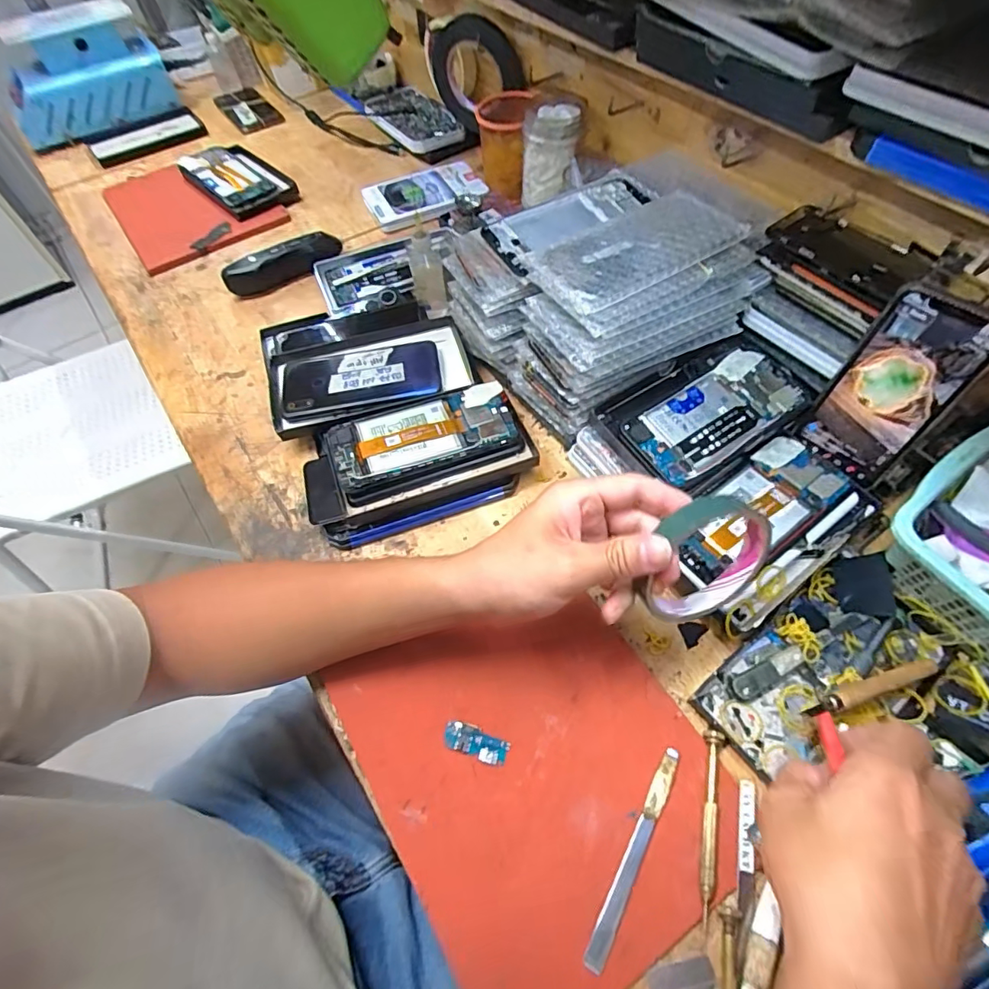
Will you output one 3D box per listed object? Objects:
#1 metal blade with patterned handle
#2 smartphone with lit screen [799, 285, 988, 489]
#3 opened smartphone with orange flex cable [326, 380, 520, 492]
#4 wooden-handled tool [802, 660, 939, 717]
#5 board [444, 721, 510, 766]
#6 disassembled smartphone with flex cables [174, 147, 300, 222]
[{"bbox_3d":[0.086,0.219,0.315,0.012,0.004,0.127,26,63,17],"label":"metal blade with patterned handle"},{"bbox_3d":[0.306,-0.079,0.396,0.072,0.138,0.006,40,47,24],"label":"smartphone with lit screen"},{"bbox_3d":[-0.062,-0.056,0.458,0.164,0.007,0.070,-18,62,-12],"label":"opened smartphone with orange flex cable"},{"bbox_3d":[0.251,0.127,0.339,0.122,0.008,0.012,-7,57,-21],"label":"wooden-handled tool"},{"bbox_3d":[-0.013,0.168,0.349,0.044,0.004,0.020,17,61,13],"label":"board"},{"bbox_3d":[-0.364,-0.451,0.741,0.160,0.023,0.105,42,67,12],"label":"disassembled smartphone with flex cables"}]

